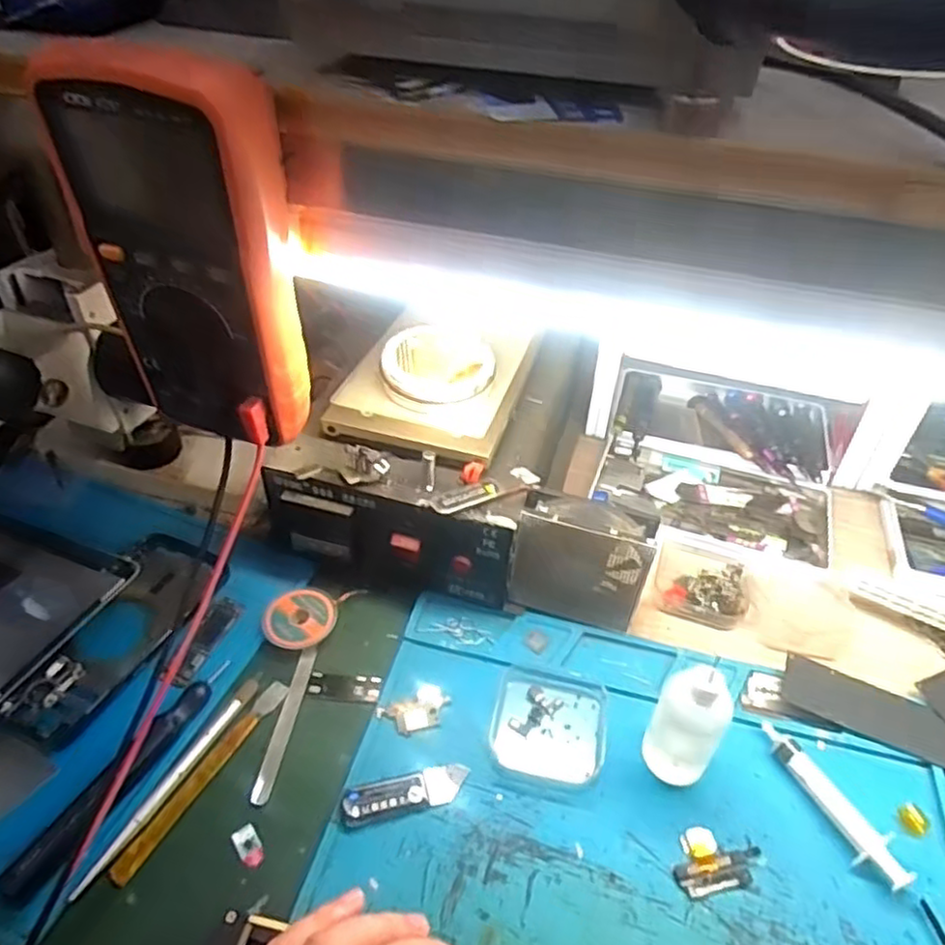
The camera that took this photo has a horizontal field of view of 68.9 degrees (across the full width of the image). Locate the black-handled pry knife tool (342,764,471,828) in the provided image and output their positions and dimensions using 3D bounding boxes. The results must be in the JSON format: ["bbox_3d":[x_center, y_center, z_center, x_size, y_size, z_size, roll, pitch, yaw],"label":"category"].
[{"bbox_3d":[-0.034,0.167,0.360,0.066,0.006,0.018,-10,43,-12],"label":"black-handled pry knife tool"}]

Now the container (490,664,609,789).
[{"bbox_3d":[0.045,0.144,0.396,0.063,0.013,0.066,9,43,9],"label":"container"}]

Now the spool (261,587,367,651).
[{"bbox_3d":[-0.105,0.091,0.440,0.047,0.011,0.050,1,42,-1],"label":"spool"}]

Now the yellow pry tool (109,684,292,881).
[{"bbox_3d":[-0.143,0.161,0.371,0.011,0.005,0.121,20,45,20],"label":"yellow pry tool"}]

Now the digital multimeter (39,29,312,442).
[{"bbox_3d":[-0.123,-0.092,0.308,0.087,0.168,0.047,11,43,11],"label":"digital multimeter"}]

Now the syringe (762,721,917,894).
[{"bbox_3d":[0.189,0.172,0.364,0.022,0.011,0.092,-14,44,-16],"label":"syringe"}]

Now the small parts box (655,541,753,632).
[{"bbox_3d":[0.157,0.073,0.469,0.059,0.017,0.059,14,44,14],"label":"small parts box"}]

